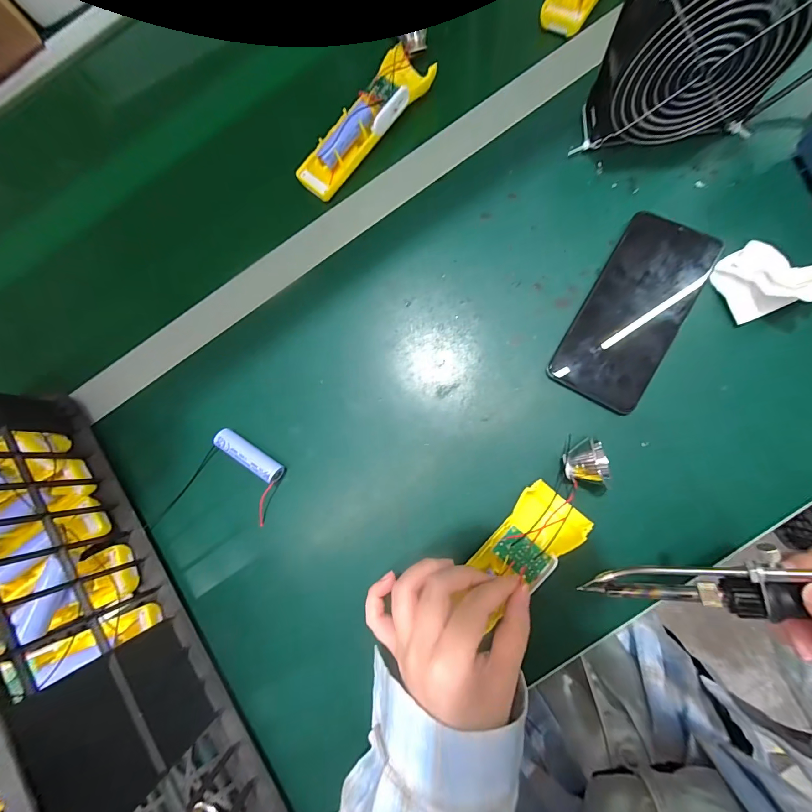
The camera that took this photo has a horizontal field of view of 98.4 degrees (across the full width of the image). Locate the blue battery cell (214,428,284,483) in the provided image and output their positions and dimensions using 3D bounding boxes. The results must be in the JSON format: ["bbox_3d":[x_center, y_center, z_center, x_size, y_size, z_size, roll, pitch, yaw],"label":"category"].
[{"bbox_3d":[-0.139,0.044,0.314,0.066,0.020,0.017,31,87,11],"label":"blue battery cell"}]

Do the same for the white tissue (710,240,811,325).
[{"bbox_3d":[0.278,-0.099,0.264,0.055,0.041,0.063,-24,80,4],"label":"white tissue"}]

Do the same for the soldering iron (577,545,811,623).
[{"bbox_3d":[0.199,0.081,0.157,0.209,0.016,0.030,-13,83,30],"label":"soldering iron"}]

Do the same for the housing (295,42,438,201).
[{"bbox_3d":[-0.041,-0.277,0.343,0.046,0.028,0.163,42,89,12],"label":"housing"}]

